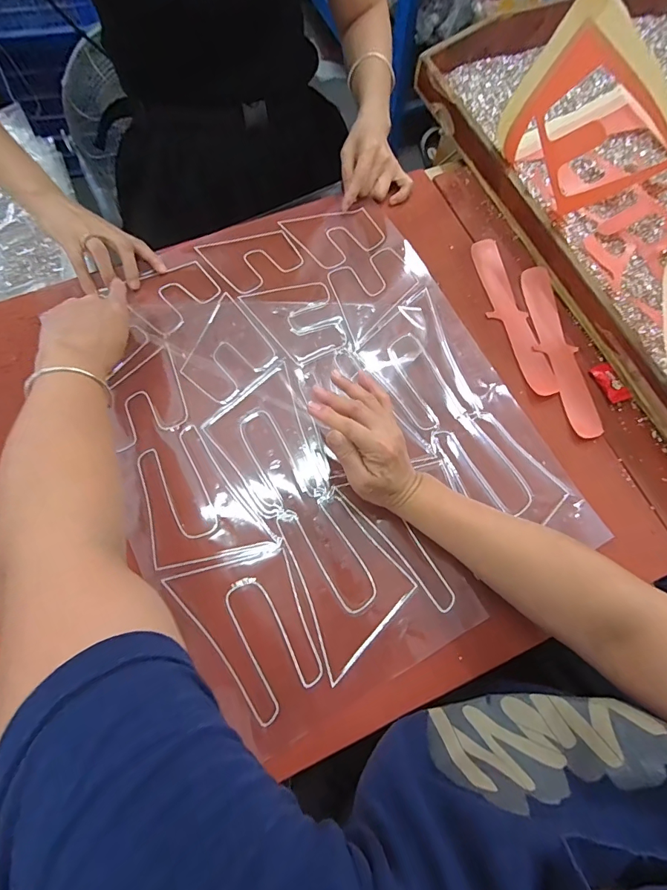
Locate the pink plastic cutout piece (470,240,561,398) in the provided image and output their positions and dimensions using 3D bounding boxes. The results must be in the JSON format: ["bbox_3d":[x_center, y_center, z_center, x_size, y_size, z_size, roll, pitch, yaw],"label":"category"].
[{"bbox_3d":[0.221,-0.164,0.524,0.042,0.005,0.225,-15,73,-5],"label":"pink plastic cutout piece"}]

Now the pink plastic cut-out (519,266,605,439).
[{"bbox_3d":[0.274,-0.118,0.507,0.044,0.004,0.226,-11,73,-4],"label":"pink plastic cut-out"}]

